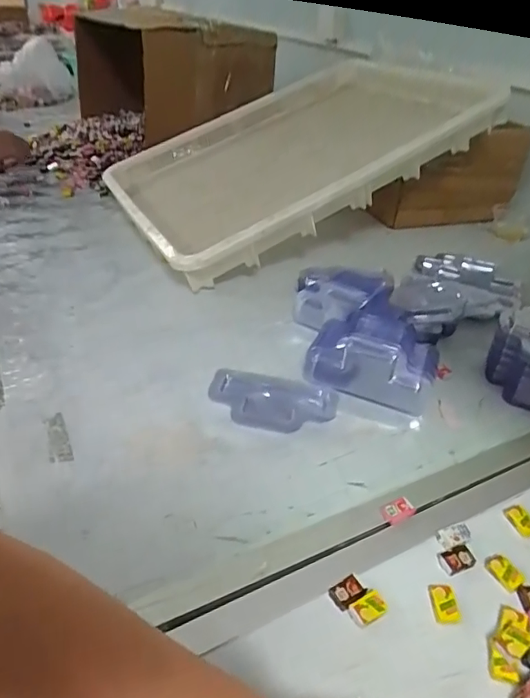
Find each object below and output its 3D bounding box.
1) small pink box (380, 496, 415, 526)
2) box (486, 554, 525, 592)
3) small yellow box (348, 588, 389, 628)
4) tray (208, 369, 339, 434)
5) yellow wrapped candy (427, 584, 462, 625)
[{"bbox_3d":[0.117,0.141,0.450,0.030,0.008,0.020,-13,39,-21],"label":"small pink box"},{"bbox_3d":[0.190,0.176,0.405,0.018,0.005,0.027,-16,40,-25],"label":"box"},{"bbox_3d":[0.076,0.191,0.377,0.027,0.008,0.019,-19,61,-12],"label":"small yellow box"},{"bbox_3d":[0.008,0.057,0.561,0.137,0.012,0.083,8,36,7],"label":"tray"},{"bbox_3d":[0.134,0.189,0.383,0.018,0.006,0.028,1,35,-3],"label":"yellow wrapped candy"}]

